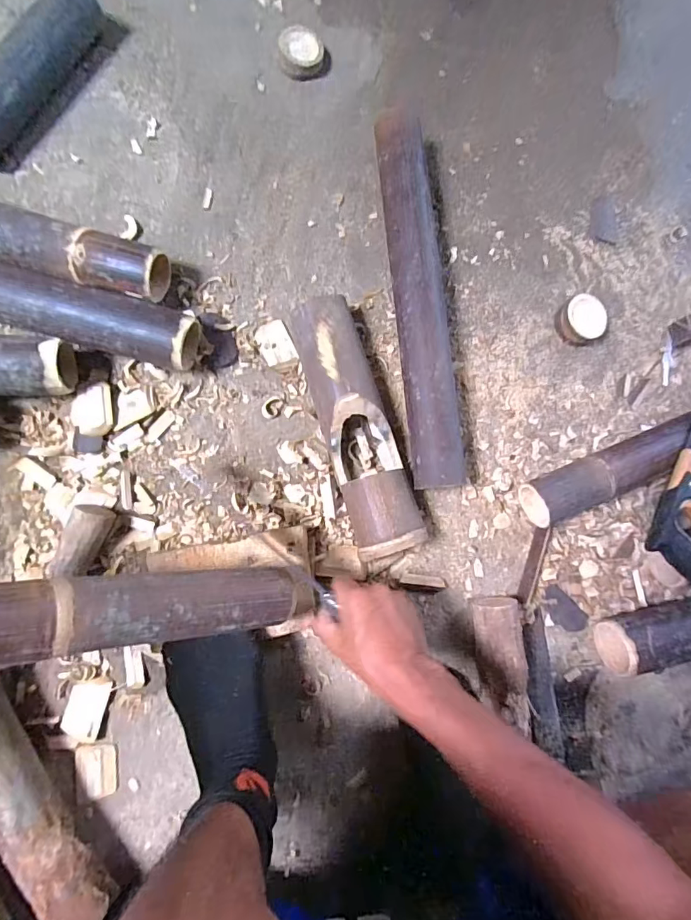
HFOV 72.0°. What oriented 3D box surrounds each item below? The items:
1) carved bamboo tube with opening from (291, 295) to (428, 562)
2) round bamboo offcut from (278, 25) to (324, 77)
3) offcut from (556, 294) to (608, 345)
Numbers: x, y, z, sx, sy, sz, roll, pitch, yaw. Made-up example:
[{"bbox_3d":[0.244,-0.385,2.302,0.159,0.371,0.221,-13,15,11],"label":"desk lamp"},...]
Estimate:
[{"bbox_3d":[0.013,-0.039,0.570,0.085,0.065,0.307,-15,83,-6],"label":"carved bamboo tube with opening"},{"bbox_3d":[-0.060,-0.556,0.643,0.058,0.019,0.061,-2,83,-7],"label":"round bamboo offcut"},{"bbox_3d":[0.321,-0.191,0.645,0.065,0.033,0.062,1,82,-4],"label":"offcut"}]

